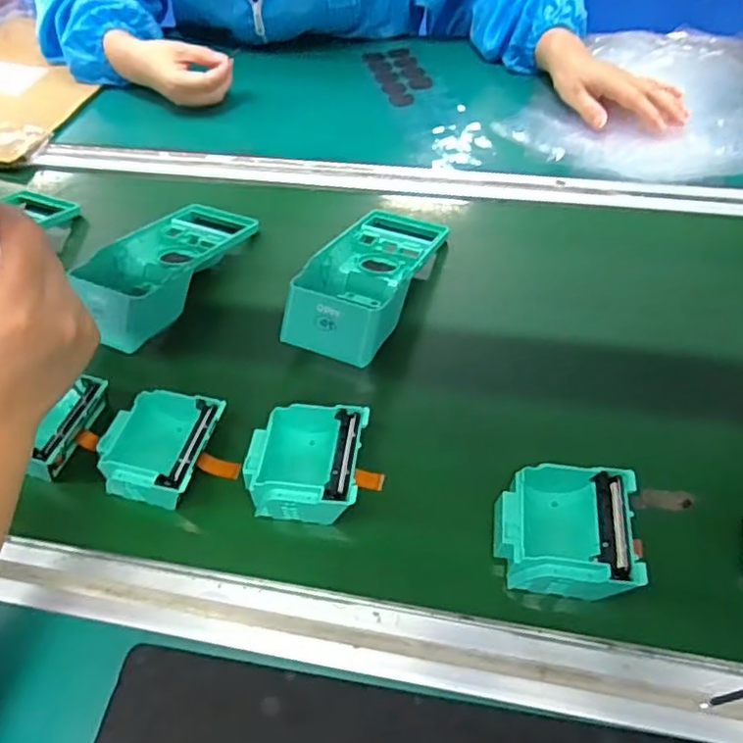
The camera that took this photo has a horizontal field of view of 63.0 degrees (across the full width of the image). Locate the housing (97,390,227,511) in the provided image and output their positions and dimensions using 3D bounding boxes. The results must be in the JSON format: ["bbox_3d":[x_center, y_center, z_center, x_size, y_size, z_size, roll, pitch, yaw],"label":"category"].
[{"bbox_3d":[-0.149,0.056,0.432,0.074,0.038,0.076,11,56,12],"label":"housing"}]

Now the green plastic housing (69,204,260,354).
[{"bbox_3d":[-0.187,-0.098,0.544,0.089,0.054,0.194,21,56,19],"label":"green plastic housing"}]

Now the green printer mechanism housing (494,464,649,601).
[{"bbox_3d":[0.120,0.102,0.381,0.082,0.038,0.076,4,53,7],"label":"green printer mechanism housing"}]

